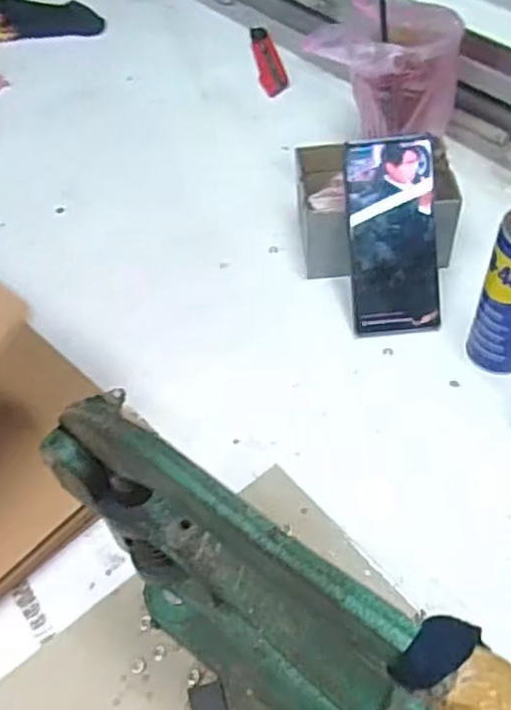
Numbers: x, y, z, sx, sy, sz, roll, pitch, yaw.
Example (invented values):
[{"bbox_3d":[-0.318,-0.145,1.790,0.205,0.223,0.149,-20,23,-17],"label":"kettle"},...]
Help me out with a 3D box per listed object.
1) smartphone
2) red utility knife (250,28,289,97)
[{"bbox_3d":[0.118,-0.100,0.588,0.074,0.164,0.009,-5,11,1],"label":"smartphone"},{"bbox_3d":[0.017,-0.380,0.882,0.033,0.010,0.149,-8,52,-2],"label":"red utility knife"}]

